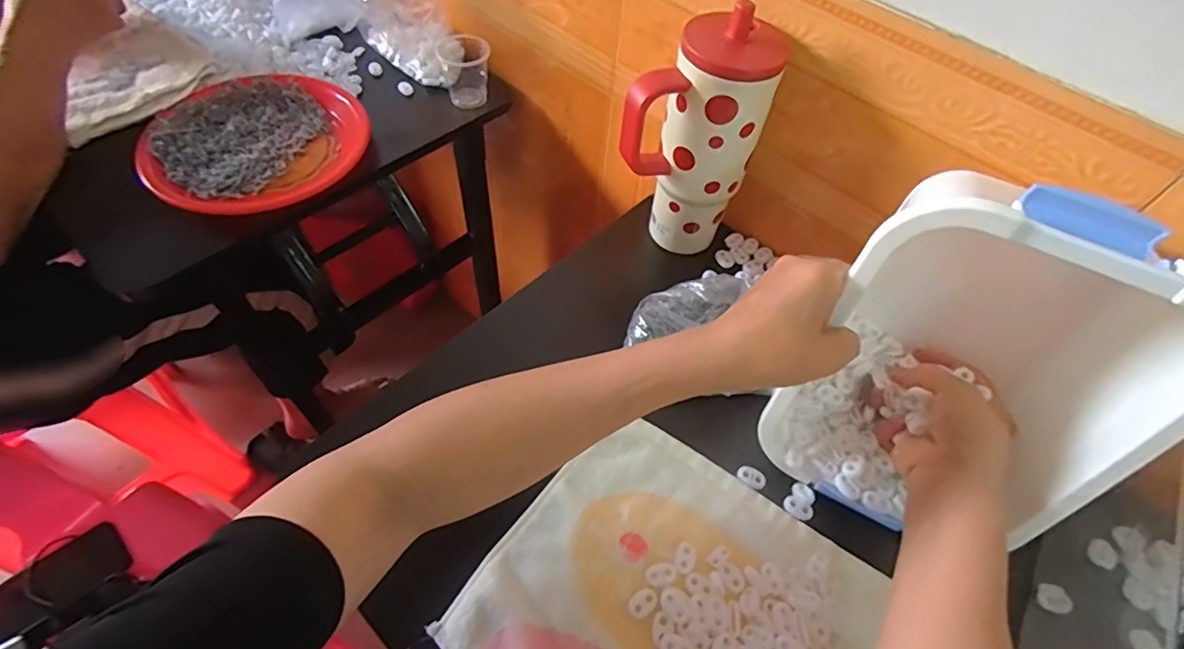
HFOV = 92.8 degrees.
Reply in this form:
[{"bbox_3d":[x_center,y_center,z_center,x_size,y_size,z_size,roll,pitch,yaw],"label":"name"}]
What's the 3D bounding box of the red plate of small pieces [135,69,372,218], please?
[{"bbox_3d":[-0.384,-0.214,0.638,0.219,0.036,0.245,-37,65,-25],"label":"red plate of small pieces"}]

